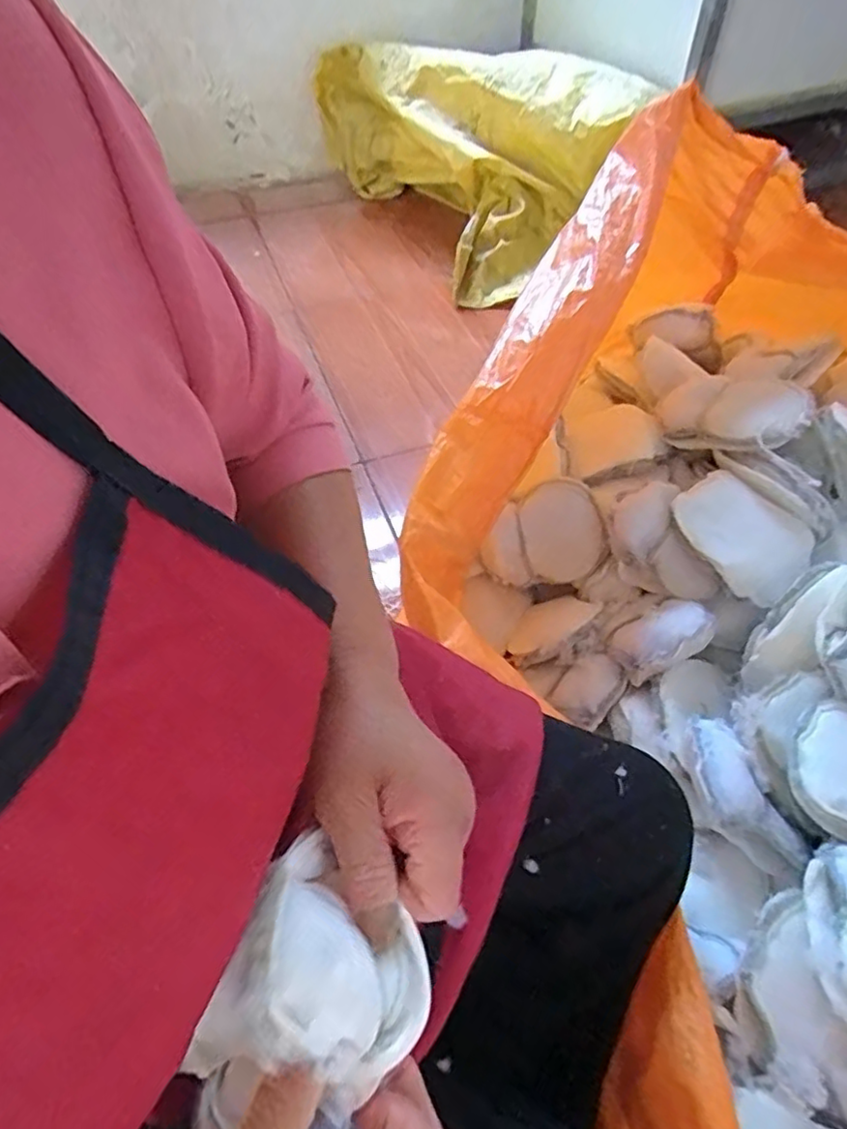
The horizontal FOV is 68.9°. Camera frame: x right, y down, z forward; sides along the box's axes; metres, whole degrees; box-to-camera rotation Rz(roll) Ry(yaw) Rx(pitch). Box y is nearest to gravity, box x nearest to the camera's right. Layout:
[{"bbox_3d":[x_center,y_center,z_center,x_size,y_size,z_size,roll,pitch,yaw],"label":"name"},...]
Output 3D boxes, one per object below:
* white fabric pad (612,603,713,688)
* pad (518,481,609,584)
[{"bbox_3d":[0.304,0.092,0.784,0.126,0.049,0.083,-35,42,18],"label":"white fabric pad"},{"bbox_3d":[0.193,-0.045,0.869,0.015,0.133,0.133,-29,85,-46],"label":"pad"}]

